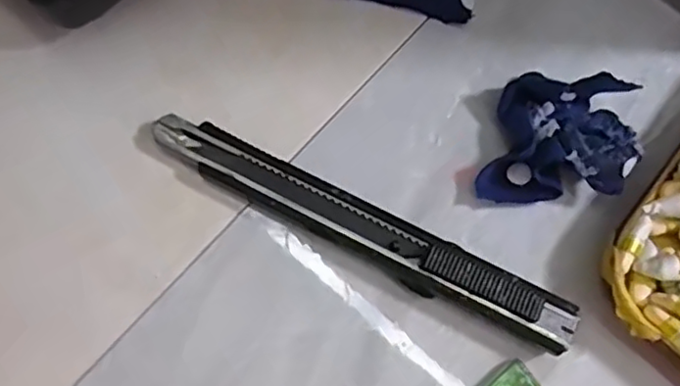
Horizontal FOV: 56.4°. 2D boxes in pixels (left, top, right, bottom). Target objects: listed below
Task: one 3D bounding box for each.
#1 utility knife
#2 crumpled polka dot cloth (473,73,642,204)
[{"bbox_3d":[0.006,0.010,0.188,0.132,0.010,0.015,27,77,5],"label":"utility knife"},{"bbox_3d":[0.066,-0.017,0.196,0.043,0.017,0.039,4,74,-2],"label":"crumpled polka dot cloth"}]

